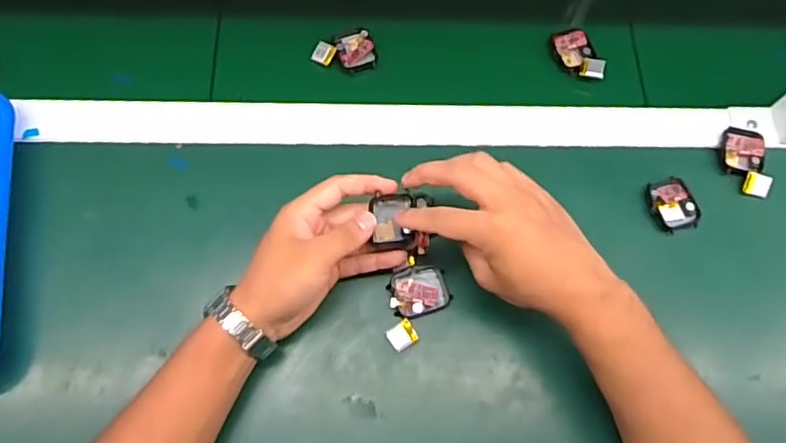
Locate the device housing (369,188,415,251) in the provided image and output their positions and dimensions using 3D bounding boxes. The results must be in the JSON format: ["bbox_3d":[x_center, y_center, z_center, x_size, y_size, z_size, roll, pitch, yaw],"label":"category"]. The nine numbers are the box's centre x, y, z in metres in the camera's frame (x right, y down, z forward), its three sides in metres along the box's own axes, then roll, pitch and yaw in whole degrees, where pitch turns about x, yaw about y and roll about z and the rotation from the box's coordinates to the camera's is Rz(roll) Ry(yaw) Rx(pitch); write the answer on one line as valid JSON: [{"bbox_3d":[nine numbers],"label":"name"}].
[{"bbox_3d":[0.000,0.000,0.446,0.034,0.005,0.045,-5,109,-12],"label":"device housing"}]

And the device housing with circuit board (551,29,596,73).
[{"bbox_3d":[0.177,-0.168,0.569,0.034,0.008,0.046,-20,72,-9],"label":"device housing with circuit board"}]

